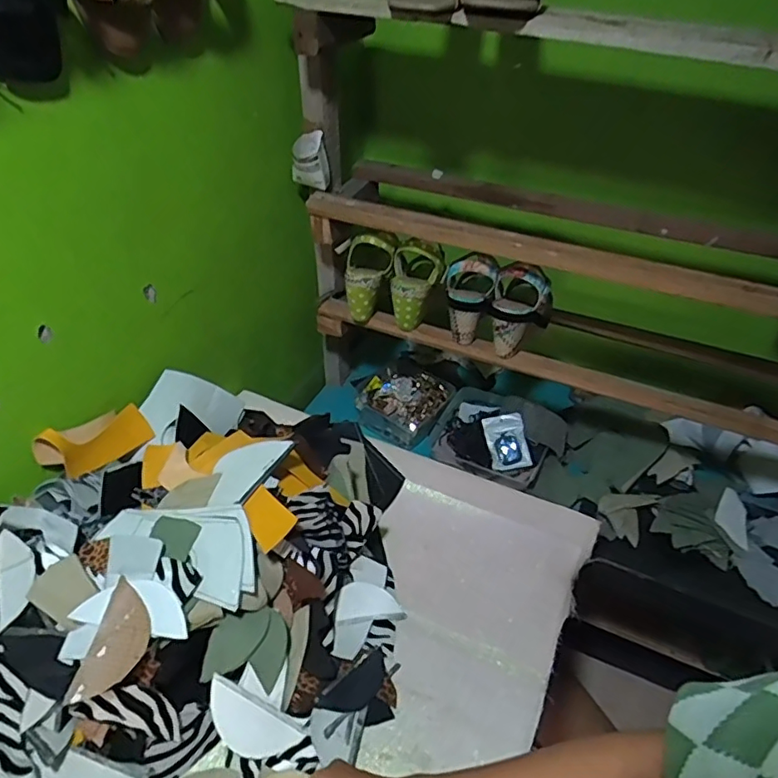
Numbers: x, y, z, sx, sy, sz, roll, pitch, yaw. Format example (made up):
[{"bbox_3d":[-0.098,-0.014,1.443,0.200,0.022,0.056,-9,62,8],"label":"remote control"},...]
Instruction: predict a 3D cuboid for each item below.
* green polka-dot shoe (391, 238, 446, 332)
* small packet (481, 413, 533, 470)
[{"bbox_3d":[0.046,-0.173,0.934,0.083,0.147,0.070,4,41,3],"label":"green polka-dot shoe"},{"bbox_3d":[0.211,0.094,1.014,0.069,0.013,0.100,-13,72,8],"label":"small packet"}]

